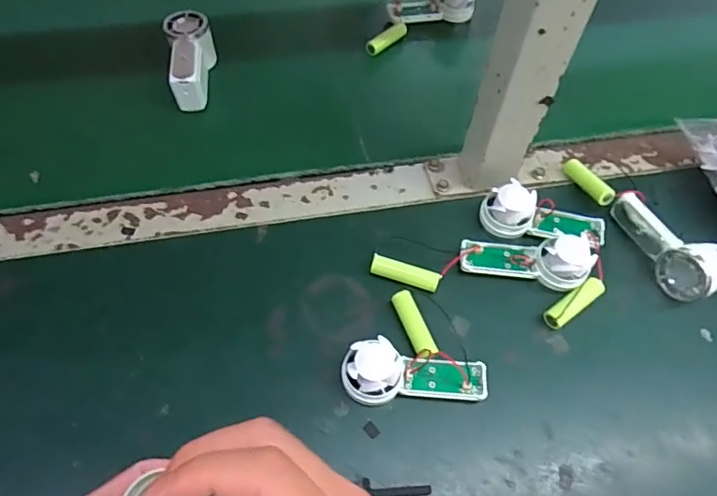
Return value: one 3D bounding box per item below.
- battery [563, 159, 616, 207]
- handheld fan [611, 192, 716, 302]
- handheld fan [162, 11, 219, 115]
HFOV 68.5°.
[{"bbox_3d":[0.190,-0.057,0.437,0.014,0.013,0.054,-14,44,-12],"label":"battery"},{"bbox_3d":[0.238,-0.004,0.404,0.035,0.037,0.094,-16,61,-11],"label":"handheld fan"},{"bbox_3d":[-0.158,-0.179,0.494,0.038,0.035,0.101,-2,71,-5],"label":"handheld fan"}]

